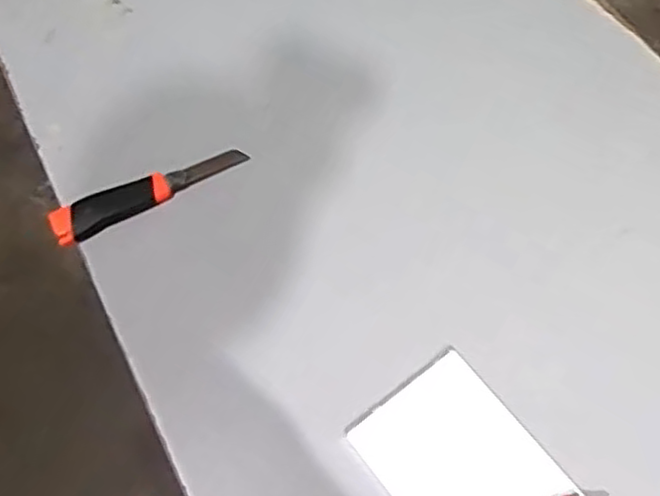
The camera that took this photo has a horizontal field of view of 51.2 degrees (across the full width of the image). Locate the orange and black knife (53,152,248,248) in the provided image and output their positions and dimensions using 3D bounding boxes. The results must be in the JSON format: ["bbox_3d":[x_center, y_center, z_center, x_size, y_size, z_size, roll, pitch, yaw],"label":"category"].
[{"bbox_3d":[-0.185,-0.059,0.709,0.203,0.017,0.038,-26,67,-10],"label":"orange and black knife"}]

